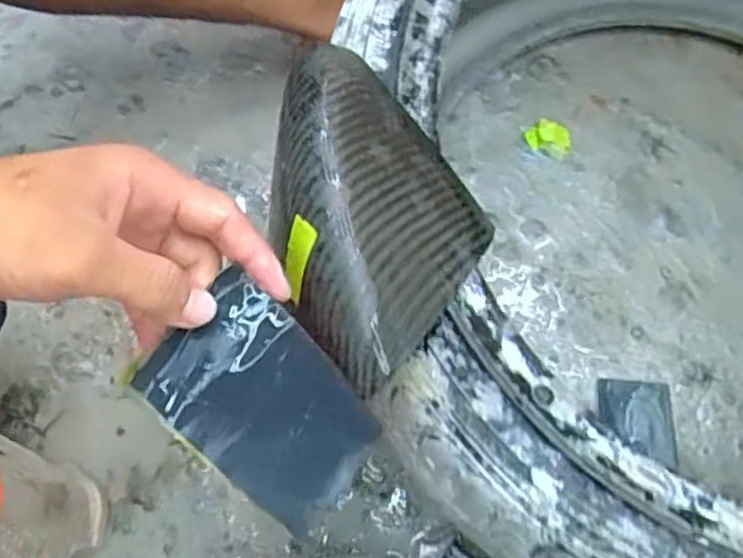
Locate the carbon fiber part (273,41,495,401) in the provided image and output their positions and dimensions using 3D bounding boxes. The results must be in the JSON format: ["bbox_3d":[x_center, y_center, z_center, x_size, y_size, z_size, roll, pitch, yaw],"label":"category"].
[{"bbox_3d":[-0.008,-0.037,0.365,0.123,0.050,0.144,-41,77,-12],"label":"carbon fiber part"}]

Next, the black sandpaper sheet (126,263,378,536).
[{"bbox_3d":[-0.048,0.058,0.321,0.107,0.011,0.070,45,79,-16],"label":"black sandpaper sheet"}]

